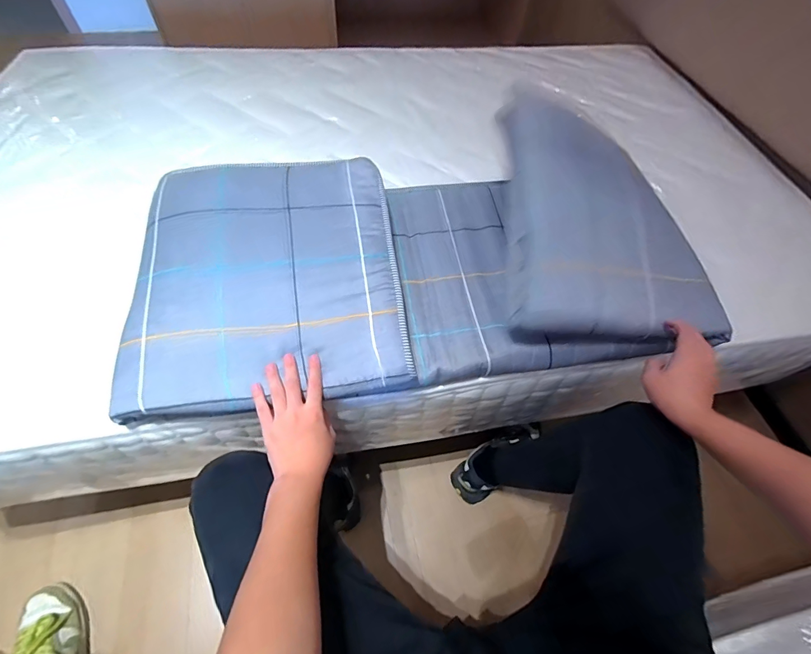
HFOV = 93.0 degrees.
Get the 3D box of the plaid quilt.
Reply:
[{"bbox_3d":[0.045,-0.123,0.608,0.863,0.209,0.397,-5,57,-5],"label":"plaid quilt"}]

